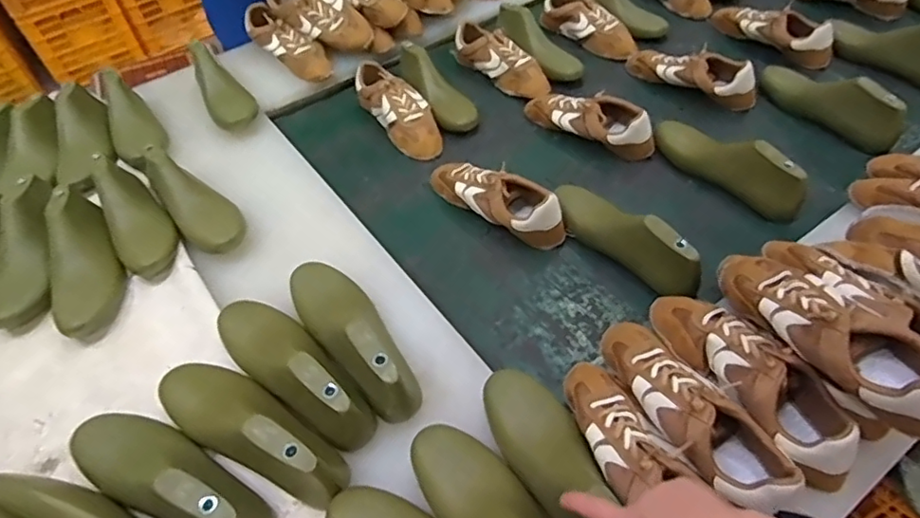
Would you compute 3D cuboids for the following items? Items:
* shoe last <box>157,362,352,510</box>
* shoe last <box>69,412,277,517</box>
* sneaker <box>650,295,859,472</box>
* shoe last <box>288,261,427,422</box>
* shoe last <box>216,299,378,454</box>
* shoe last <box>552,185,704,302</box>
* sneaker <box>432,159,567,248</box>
[{"bbox_3d":[-0.234,0.170,0.609,0.256,0.082,0.081,24,57,24],"label":"shoe last"},{"bbox_3d":[-0.308,0.216,0.585,0.260,0.089,0.082,18,54,20],"label":"shoe last"},{"bbox_3d":[0.306,0.121,0.623,0.093,0.084,0.243,-30,53,-18],"label":"sneaker"},{"bbox_3d":[-0.133,0.078,0.683,0.081,0.085,0.255,-31,54,-19],"label":"shoe last"},{"bbox_3d":[-0.201,0.110,0.659,0.258,0.076,0.083,33,61,29],"label":"shoe last"},{"bbox_3d":[0.231,-0.034,0.814,0.066,0.091,0.262,-26,52,-15],"label":"shoe last"},{"bbox_3d":[0.059,-0.098,0.894,0.240,0.082,0.094,32,60,29],"label":"sneaker"}]

